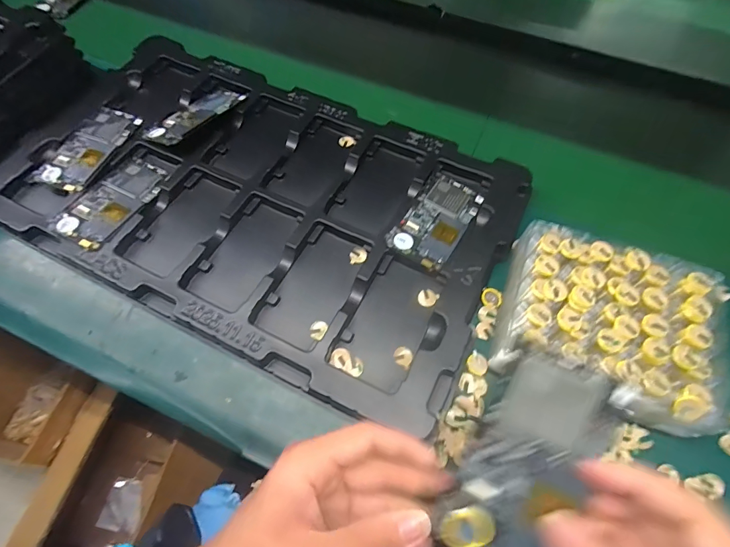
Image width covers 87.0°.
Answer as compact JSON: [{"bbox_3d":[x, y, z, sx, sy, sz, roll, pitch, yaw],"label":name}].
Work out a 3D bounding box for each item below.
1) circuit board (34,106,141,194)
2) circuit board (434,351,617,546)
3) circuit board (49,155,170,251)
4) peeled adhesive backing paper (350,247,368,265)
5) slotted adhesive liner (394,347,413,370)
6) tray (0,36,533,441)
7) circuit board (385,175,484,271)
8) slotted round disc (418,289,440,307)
[{"bbox_3d":[-0.330,-0.153,0.457,0.056,0.014,0.125,19,62,9],"label":"circuit board"},{"bbox_3d":[0.090,0.108,0.213,0.060,0.007,0.123,26,93,13],"label":"circuit board"},{"bbox_3d":[-0.278,-0.083,0.424,0.062,0.009,0.123,23,62,11],"label":"circuit board"},{"bbox_3d":[-0.007,-0.019,0.411,0.019,0.005,0.017,-10,61,-7],"label":"peeled adhesive backing paper"},{"bbox_3d":[0.036,0.077,0.358,0.017,0.004,0.017,28,64,14],"label":"slotted adhesive liner"},{"bbox_3d":[-0.126,-0.093,0.445,0.553,0.039,0.323,25,63,13],"label":"tray"},{"bbox_3d":[0.080,-0.061,0.417,0.063,0.008,0.123,29,64,15],"label":"circuit board"},{"bbox_3d":[0.063,0.024,0.386,0.018,0.004,0.019,1,60,-1],"label":"slotted round disc"}]

